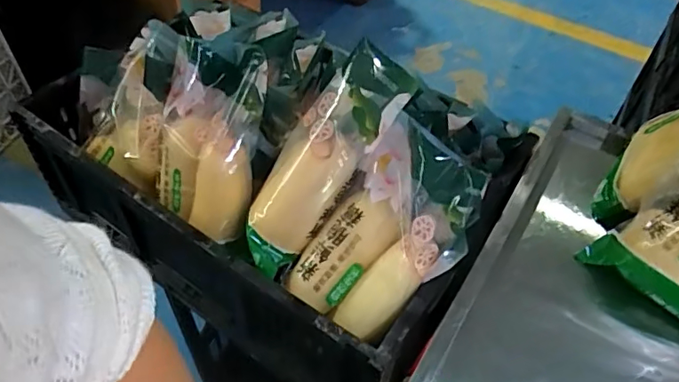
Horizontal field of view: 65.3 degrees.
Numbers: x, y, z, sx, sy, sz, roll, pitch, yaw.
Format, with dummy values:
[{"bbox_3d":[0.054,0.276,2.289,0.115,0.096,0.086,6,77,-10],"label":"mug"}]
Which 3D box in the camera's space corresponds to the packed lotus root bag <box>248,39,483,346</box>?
[{"bbox_3d":[0.025,0.010,0.564,0.217,0.243,0.062,43,13,10],"label":"packed lotus root bag"}]

